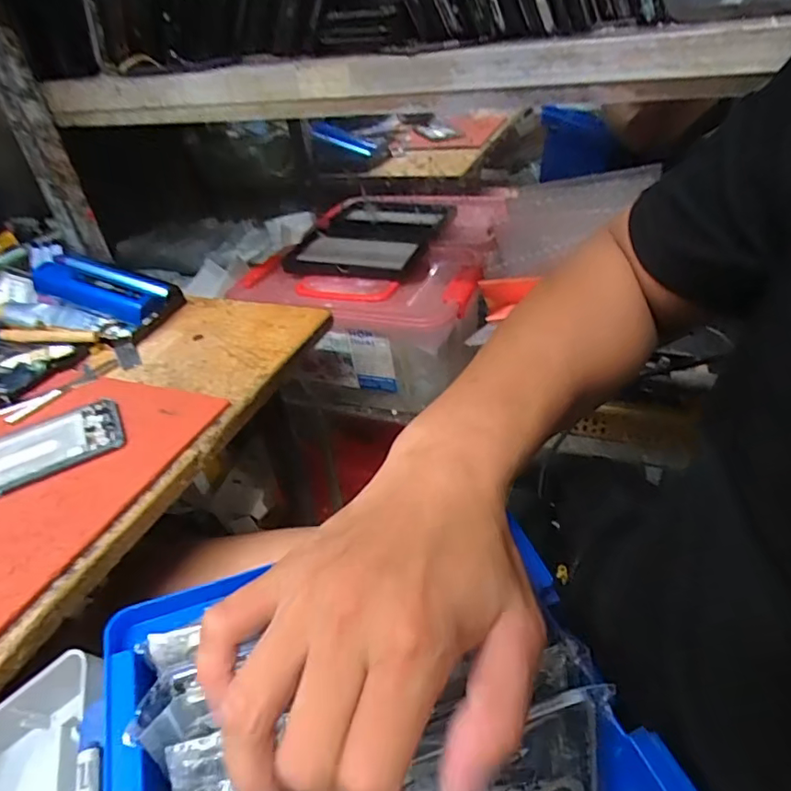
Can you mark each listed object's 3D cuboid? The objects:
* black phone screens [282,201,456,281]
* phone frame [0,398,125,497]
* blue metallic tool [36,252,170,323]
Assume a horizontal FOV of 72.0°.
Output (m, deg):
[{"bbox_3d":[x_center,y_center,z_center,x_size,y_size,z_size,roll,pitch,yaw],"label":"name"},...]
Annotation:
[{"bbox_3d":[-0.037,-0.225,0.783,0.189,0.042,0.202,9,40,21],"label":"black phone screens"},{"bbox_3d":[-0.296,0.049,0.424,0.154,0.008,0.077,-24,41,-22],"label":"phone frame"},{"bbox_3d":[-0.322,-0.119,0.594,0.132,0.034,0.053,17,40,-1],"label":"blue metallic tool"}]

